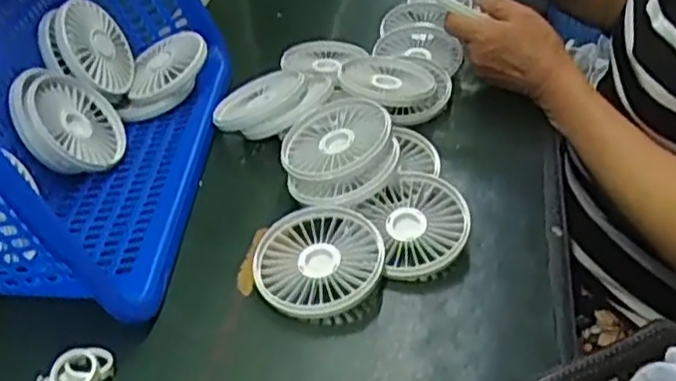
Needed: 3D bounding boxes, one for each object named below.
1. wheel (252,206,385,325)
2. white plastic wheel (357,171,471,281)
[{"bbox_3d":[-0.013,0.051,0.491,0.085,0.024,0.085,-8,48,3],"label":"wheel"},{"bbox_3d":[0.057,0.024,0.519,0.071,0.023,0.083,-11,54,-12],"label":"white plastic wheel"}]

